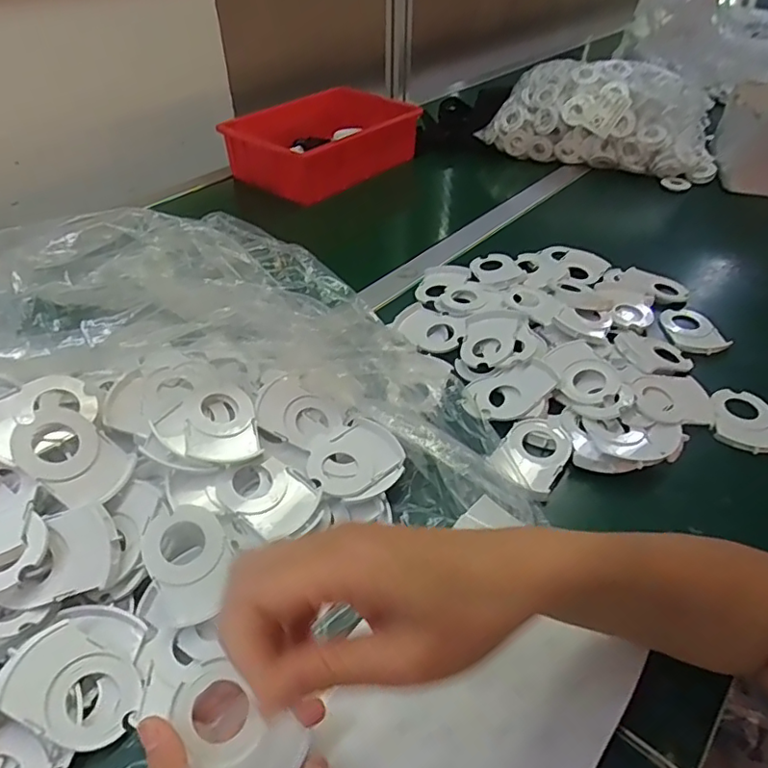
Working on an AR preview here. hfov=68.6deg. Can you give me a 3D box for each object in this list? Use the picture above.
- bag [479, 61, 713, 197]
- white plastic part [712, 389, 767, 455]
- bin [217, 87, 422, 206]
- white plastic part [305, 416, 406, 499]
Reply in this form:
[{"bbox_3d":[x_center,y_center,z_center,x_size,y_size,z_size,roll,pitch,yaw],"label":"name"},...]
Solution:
[{"bbox_3d":[0.348,-0.436,0.910,0.360,0.125,0.141,30,49,30],"label":"bag"},{"bbox_3d":[0.343,0.033,0.530,0.060,0.013,0.074,11,42,13],"label":"white plastic part"},{"bbox_3d":[-0.100,-0.407,0.945,0.196,0.088,0.276,26,47,27],"label":"bin"},{"bbox_3d":[-0.025,0.059,0.468,0.077,0.010,0.058,-26,47,-28],"label":"white plastic part"}]

